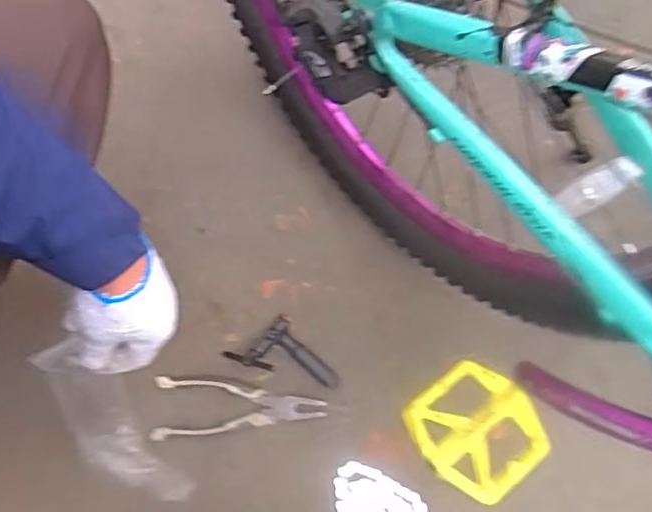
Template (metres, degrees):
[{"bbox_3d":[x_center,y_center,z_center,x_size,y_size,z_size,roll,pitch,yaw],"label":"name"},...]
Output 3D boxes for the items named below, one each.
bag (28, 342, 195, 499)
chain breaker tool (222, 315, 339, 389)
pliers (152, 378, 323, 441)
[{"bbox_3d":[-0.200,0.165,0.609,0.068,0.031,0.199,-35,108,-7],"label":"bag"},{"bbox_3d":[-0.046,0.106,0.755,0.133,0.038,0.065,13,79,2],"label":"chain breaker tool"},{"bbox_3d":[-0.103,0.166,0.754,0.195,0.015,0.068,-7,79,-2],"label":"pliers"}]

